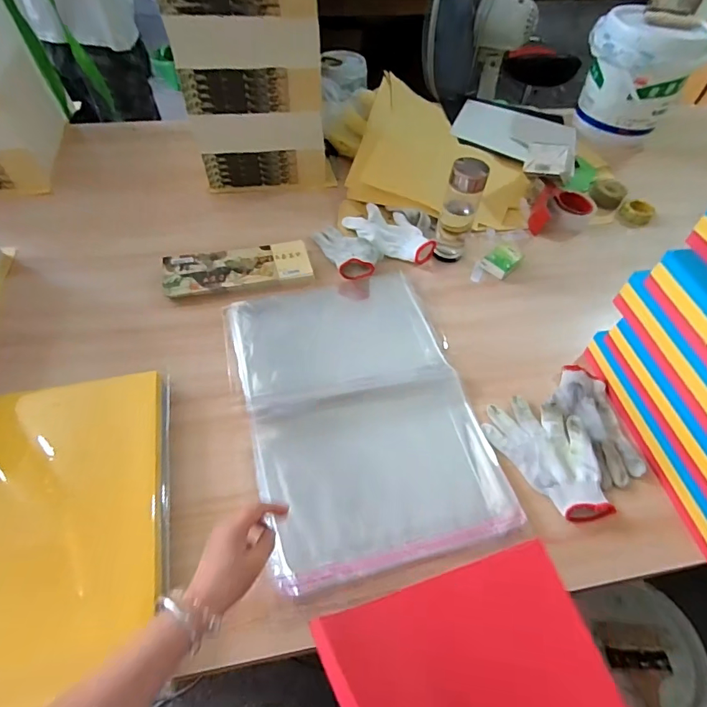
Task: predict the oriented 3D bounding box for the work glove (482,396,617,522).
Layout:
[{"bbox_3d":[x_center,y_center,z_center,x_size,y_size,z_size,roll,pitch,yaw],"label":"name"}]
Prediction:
[{"bbox_3d":[0.286,0.141,0.642,0.113,0.031,0.199,-22,58,-20],"label":"work glove"}]

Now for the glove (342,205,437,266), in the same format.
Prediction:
[{"bbox_3d":[0.077,-0.241,0.906,0.118,0.034,0.175,-37,64,-27],"label":"glove"}]

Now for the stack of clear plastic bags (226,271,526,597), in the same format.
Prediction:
[{"bbox_3d":[0.007,0.069,0.687,0.335,0.024,0.481,-12,55,-13],"label":"stack of clear plastic bags"}]

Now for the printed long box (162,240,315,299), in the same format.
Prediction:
[{"bbox_3d":[-0.211,-0.155,0.832,0.261,0.026,0.100,-10,55,-12],"label":"printed long box"}]

